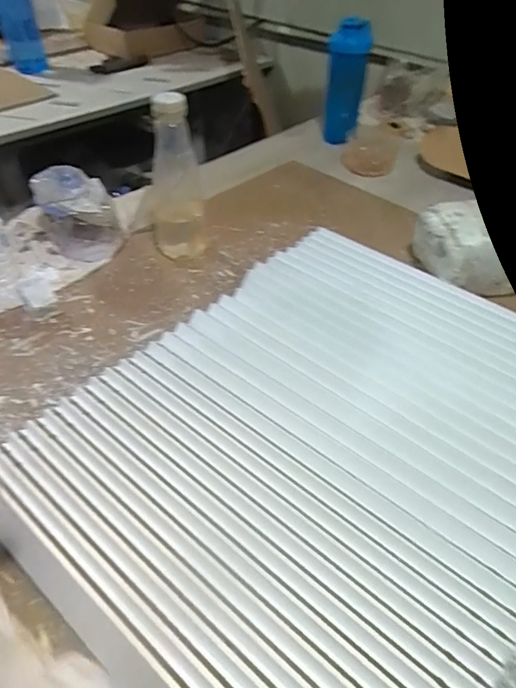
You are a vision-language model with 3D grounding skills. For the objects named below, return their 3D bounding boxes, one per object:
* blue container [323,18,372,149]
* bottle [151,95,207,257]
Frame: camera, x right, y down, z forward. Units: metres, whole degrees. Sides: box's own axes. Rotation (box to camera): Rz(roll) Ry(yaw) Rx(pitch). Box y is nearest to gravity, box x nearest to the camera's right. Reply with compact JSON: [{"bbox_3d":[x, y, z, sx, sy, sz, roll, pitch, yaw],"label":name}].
[{"bbox_3d":[0.174,-0.515,0.918,0.079,0.221,0.063,8,46,7],"label":"blue container"},{"bbox_3d":[-0.119,-0.236,0.644,0.072,0.227,0.079,-10,47,-11],"label":"bottle"}]

